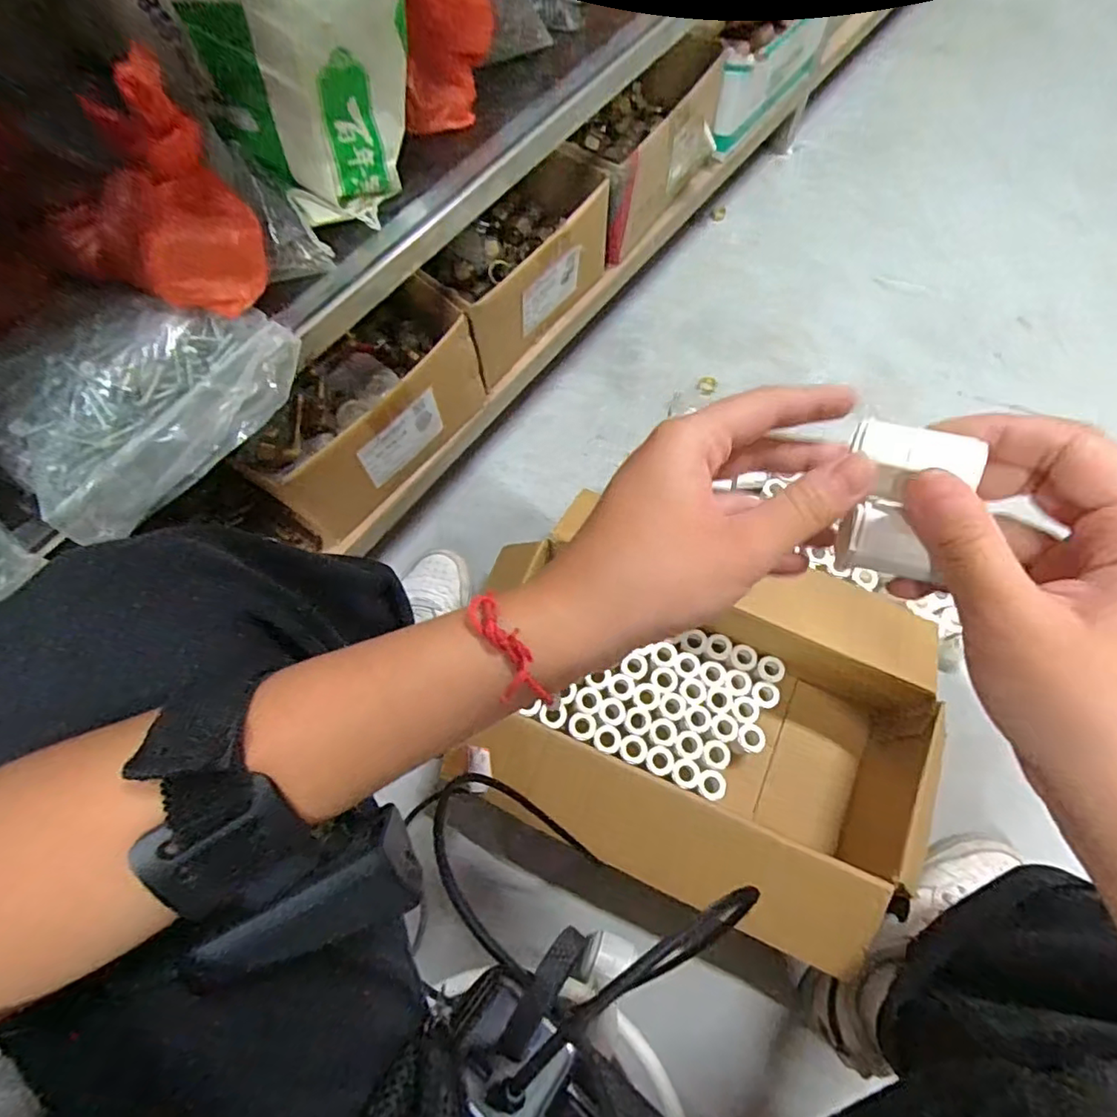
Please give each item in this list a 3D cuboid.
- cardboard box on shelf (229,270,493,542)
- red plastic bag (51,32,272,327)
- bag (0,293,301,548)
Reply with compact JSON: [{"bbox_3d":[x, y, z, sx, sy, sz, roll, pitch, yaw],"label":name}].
[{"bbox_3d":[-0.181,-0.140,0.542,0.117,0.111,0.232,32,72,13],"label":"cardboard box on shelf"},{"bbox_3d":[-0.228,-0.193,0.326,0.080,0.091,0.099,42,75,16],"label":"red plastic bag"},{"bbox_3d":[-0.242,-0.095,0.340,0.086,0.065,0.166,30,72,13],"label":"bag"}]

